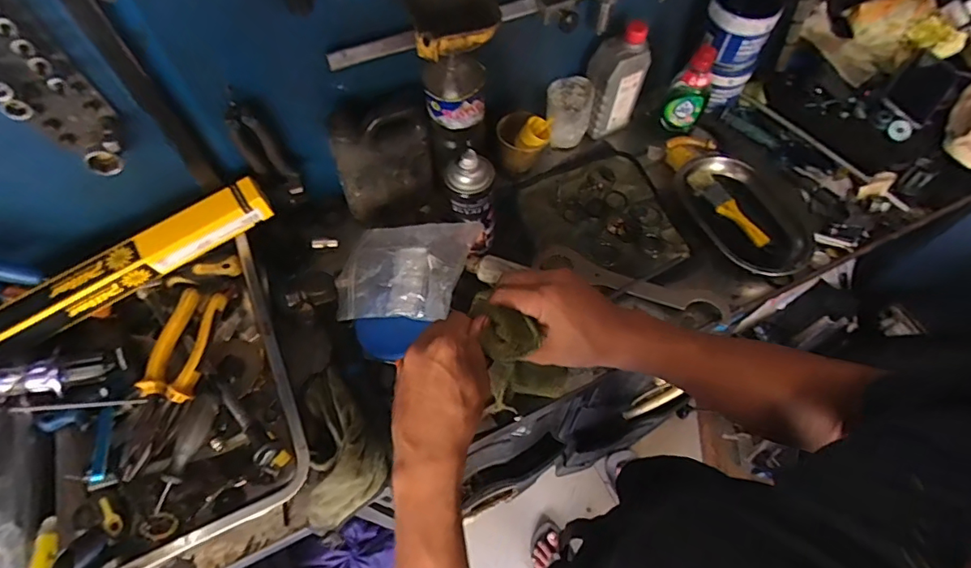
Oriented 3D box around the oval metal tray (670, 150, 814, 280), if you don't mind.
[{"bbox_3d":[0.383,-0.105,0.763,0.158,0.034,0.220,-22,63,-11],"label":"oval metal tray"}]

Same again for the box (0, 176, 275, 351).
[{"bbox_3d":[-0.430,-0.026,0.621,0.345,0.050,0.051,-32,65,-16],"label":"box"}]

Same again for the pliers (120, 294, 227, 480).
[{"bbox_3d":[-0.353,0.107,0.572,0.060,0.028,0.204,11,72,10],"label":"pliers"}]

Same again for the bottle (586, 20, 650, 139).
[{"bbox_3d":[0.202,-0.314,0.802,0.082,0.175,0.058,-36,66,-17],"label":"bottle"}]

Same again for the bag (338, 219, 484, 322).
[{"bbox_3d":[-0.109,-0.024,0.672,0.178,0.069,0.140,7,61,5],"label":"bag"}]

